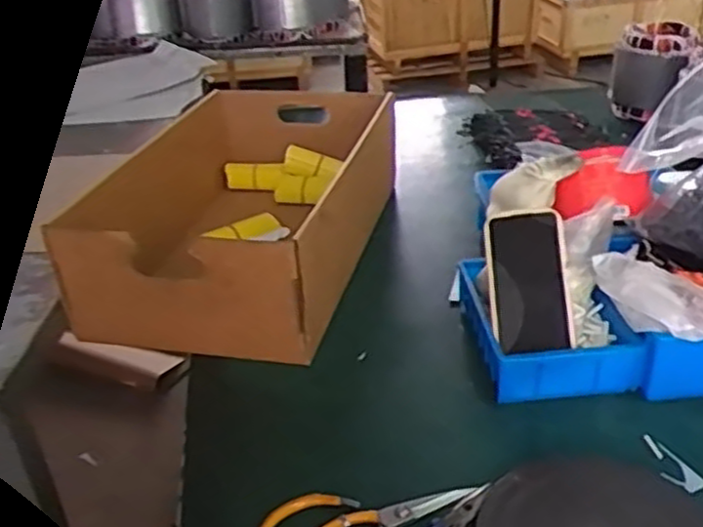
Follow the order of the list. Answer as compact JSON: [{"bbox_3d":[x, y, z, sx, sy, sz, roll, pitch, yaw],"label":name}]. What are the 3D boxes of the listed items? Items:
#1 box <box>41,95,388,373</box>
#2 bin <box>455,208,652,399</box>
[{"bbox_3d":[-0.136,-0.101,1.024,0.320,0.163,0.538,4,31,12],"label":"box"},{"bbox_3d":[0.209,0.034,0.802,0.152,0.151,0.190,-4,31,0],"label":"bin"}]

